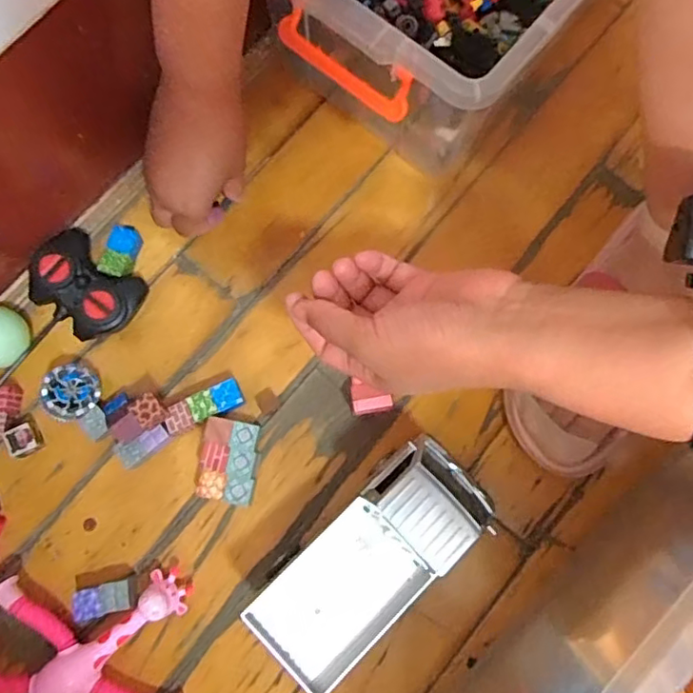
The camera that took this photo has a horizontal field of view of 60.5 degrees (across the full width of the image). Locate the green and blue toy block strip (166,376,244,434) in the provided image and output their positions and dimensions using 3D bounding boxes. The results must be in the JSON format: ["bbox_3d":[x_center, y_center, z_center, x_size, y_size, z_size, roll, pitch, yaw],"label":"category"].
[{"bbox_3d":[-0.112,0.048,0.473,0.060,0.025,0.022,-27,80,-5],"label":"green and blue toy block strip"}]

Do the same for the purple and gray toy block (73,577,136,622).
[{"bbox_3d":[-0.182,0.189,0.448,0.046,0.027,0.022,-15,79,-3],"label":"purple and gray toy block"}]

